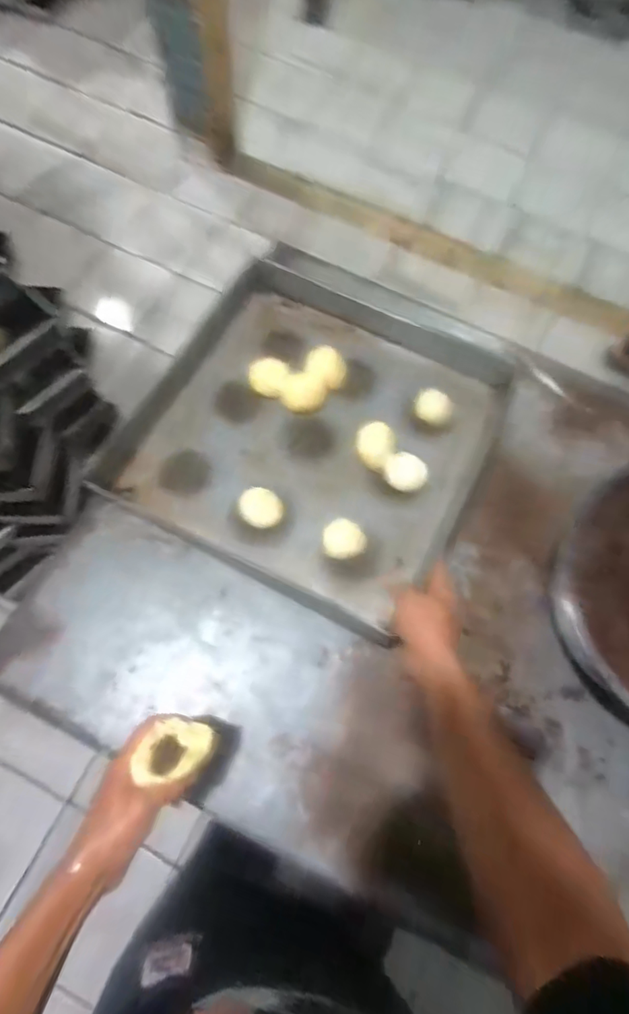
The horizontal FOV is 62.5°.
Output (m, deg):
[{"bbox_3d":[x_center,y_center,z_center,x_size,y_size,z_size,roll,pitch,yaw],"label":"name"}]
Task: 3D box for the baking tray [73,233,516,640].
[{"bbox_3d":[0.006,-0.121,0.756,0.471,0.060,0.474,27,71,7],"label":"baking tray"}]

